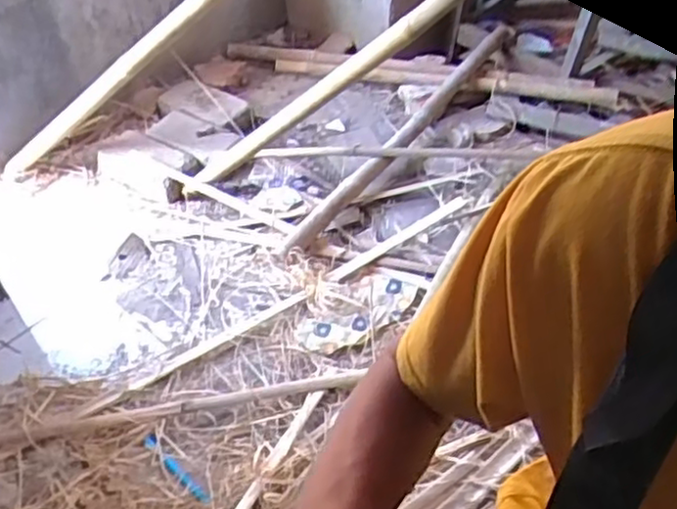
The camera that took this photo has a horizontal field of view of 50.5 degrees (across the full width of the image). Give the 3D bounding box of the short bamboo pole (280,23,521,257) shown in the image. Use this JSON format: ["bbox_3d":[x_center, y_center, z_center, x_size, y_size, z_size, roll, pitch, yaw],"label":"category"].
[{"bbox_3d":[0.159,-0.285,1.605,0.055,0.055,0.926,26,53,25],"label":"short bamboo pole"}]

